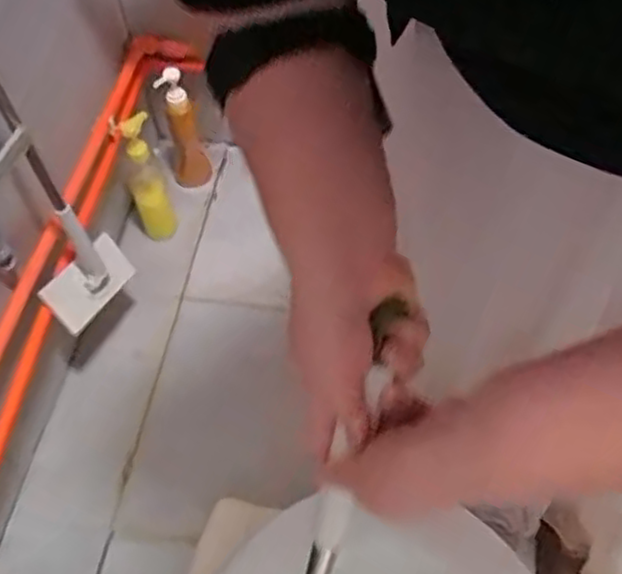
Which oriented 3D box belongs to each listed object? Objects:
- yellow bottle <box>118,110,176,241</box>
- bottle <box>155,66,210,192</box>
[{"bbox_3d":[-0.289,-0.188,1.255,0.057,0.233,0.048,-12,33,-5],"label":"yellow bottle"},{"bbox_3d":[-0.233,-0.282,1.294,0.062,0.231,0.061,-13,55,-6],"label":"bottle"}]

